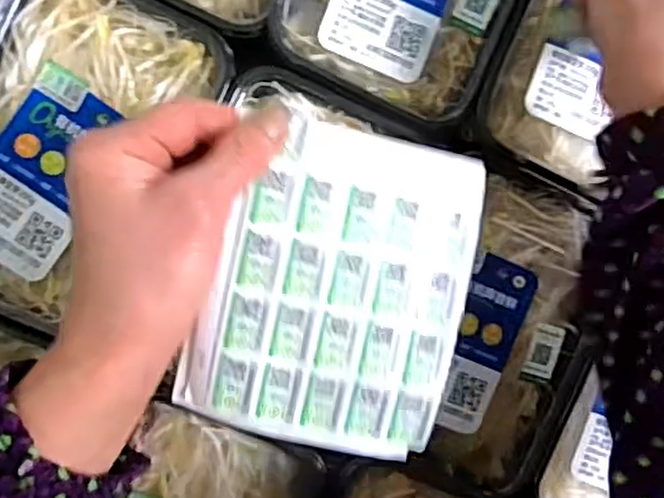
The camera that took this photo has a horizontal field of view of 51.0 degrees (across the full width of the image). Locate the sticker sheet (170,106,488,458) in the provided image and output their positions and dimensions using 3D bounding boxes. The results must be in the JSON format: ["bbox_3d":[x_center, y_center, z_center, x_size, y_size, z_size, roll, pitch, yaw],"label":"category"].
[{"bbox_3d":[0.004,0.019,0.312,0.112,0.014,0.140,16,90,-7],"label":"sticker sheet"}]

